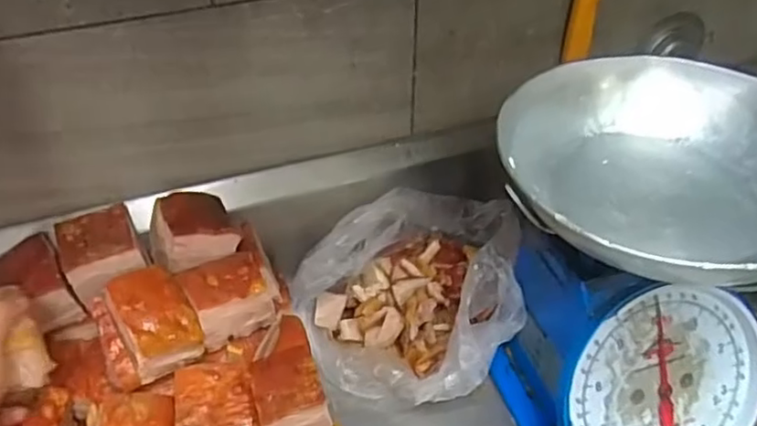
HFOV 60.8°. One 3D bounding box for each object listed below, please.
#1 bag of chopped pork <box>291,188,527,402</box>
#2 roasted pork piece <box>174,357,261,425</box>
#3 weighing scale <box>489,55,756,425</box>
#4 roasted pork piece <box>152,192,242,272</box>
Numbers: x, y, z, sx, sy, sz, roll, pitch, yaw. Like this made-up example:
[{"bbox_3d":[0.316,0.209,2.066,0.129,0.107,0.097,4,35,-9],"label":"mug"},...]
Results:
[{"bbox_3d":[0.031,0.070,0.707,0.224,0.133,0.235,5,42,6],"label":"bag of chopped pork"},{"bbox_3d":[-0.144,0.177,0.573,0.069,0.056,0.078,-13,43,-14],"label":"roasted pork piece"},{"bbox_3d":[0.232,0.077,0.572,0.244,0.321,0.263,-13,43,-14],"label":"weighing scale"},{"bbox_3d":[-0.186,0.016,0.643,0.081,0.043,0.077,-19,45,-20],"label":"roasted pork piece"}]

